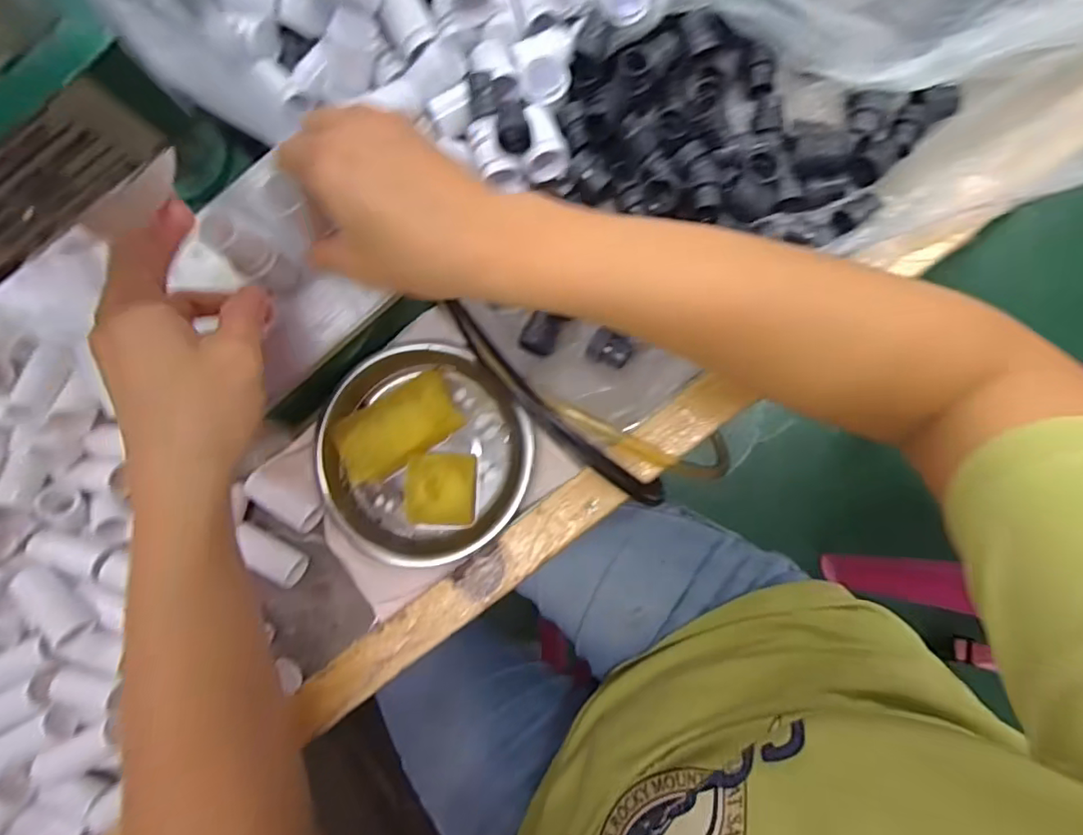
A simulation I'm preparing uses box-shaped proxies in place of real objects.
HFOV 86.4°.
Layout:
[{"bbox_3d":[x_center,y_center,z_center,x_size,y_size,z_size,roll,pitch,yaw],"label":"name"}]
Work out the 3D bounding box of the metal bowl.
[{"bbox_3d":[-0.075,0.022,0.356,0.125,0.025,0.132,-1,83,6],"label":"metal bowl"}]

